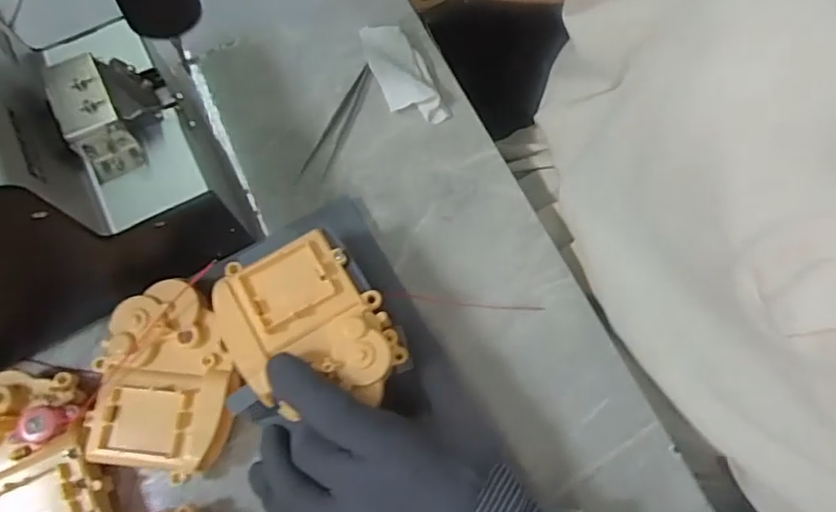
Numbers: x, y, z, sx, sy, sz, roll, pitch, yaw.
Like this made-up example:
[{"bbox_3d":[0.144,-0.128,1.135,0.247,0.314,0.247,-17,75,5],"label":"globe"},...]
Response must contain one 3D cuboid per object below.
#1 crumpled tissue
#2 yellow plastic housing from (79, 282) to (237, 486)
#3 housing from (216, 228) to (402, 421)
[{"bbox_3d":[-0.010,-0.124,0.390,0.036,0.017,0.080,-23,73,-7],"label":"crumpled tissue"},{"bbox_3d":[-0.132,0.064,0.304,0.081,0.013,0.094,14,73,5],"label":"yellow plastic housing"},{"bbox_3d":[-0.056,0.034,0.286,0.076,0.015,0.090,-25,73,-8],"label":"housing"}]

